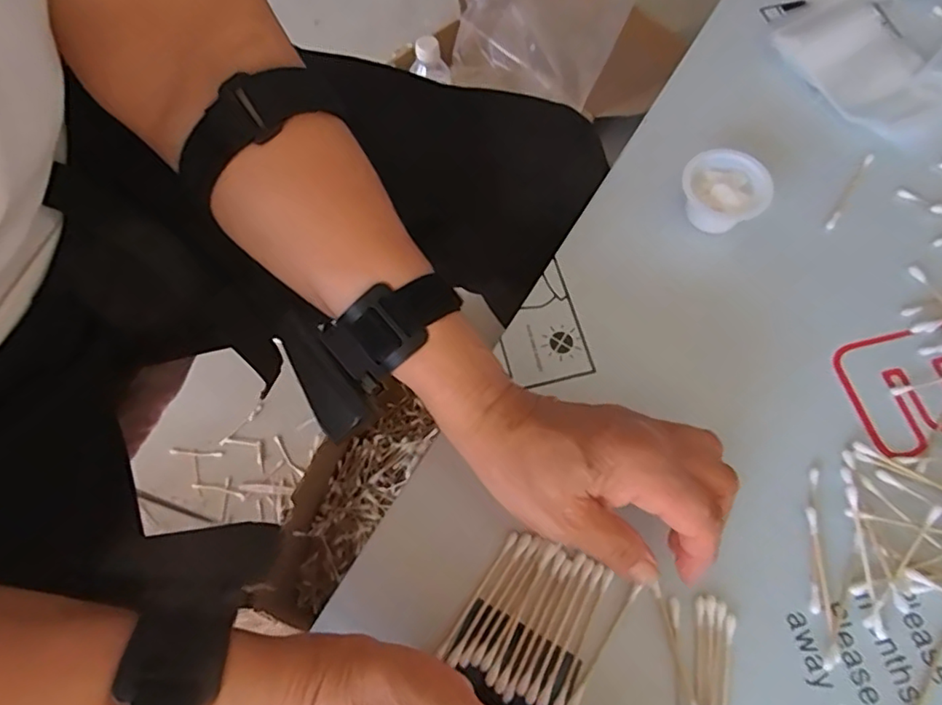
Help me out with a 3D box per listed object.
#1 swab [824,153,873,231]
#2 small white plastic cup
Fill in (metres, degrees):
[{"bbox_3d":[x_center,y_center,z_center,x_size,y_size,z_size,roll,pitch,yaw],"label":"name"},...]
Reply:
[{"bbox_3d":[0.254,-0.109,0.388,0.006,0.007,0.067,33,73,14],"label":"swab"},{"bbox_3d":[0.161,-0.100,0.375,0.052,0.030,0.049,-1,68,2],"label":"small white plastic cup"}]

